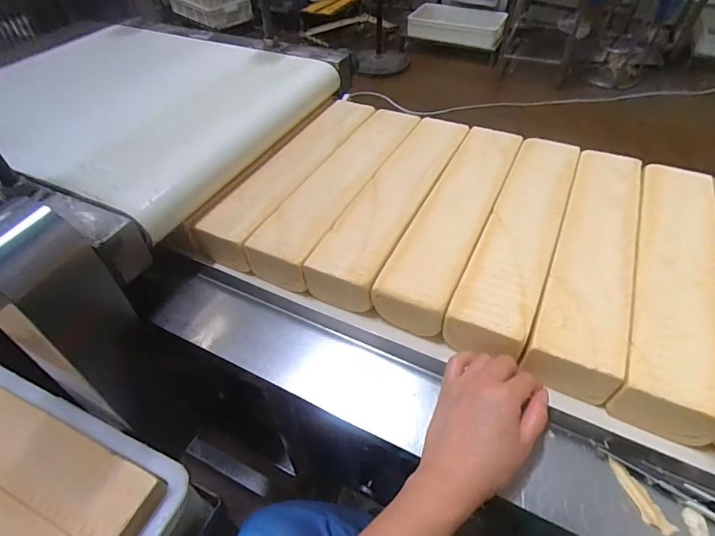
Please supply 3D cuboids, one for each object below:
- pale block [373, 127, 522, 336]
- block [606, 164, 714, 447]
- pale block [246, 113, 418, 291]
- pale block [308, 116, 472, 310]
[{"bbox_3d":[0.128,-0.069,0.538,0.079,0.055,0.360,20,50,19],"label":"pale block"},{"bbox_3d":[0.334,0.013,0.456,0.080,0.055,0.361,20,50,19],"label":"block"},{"bbox_3d":[-0.016,-0.111,0.590,0.084,0.060,0.358,21,50,19],"label":"pale block"},{"bbox_3d":[0.054,-0.090,0.563,0.085,0.056,0.355,20,49,19],"label":"pale block"}]

